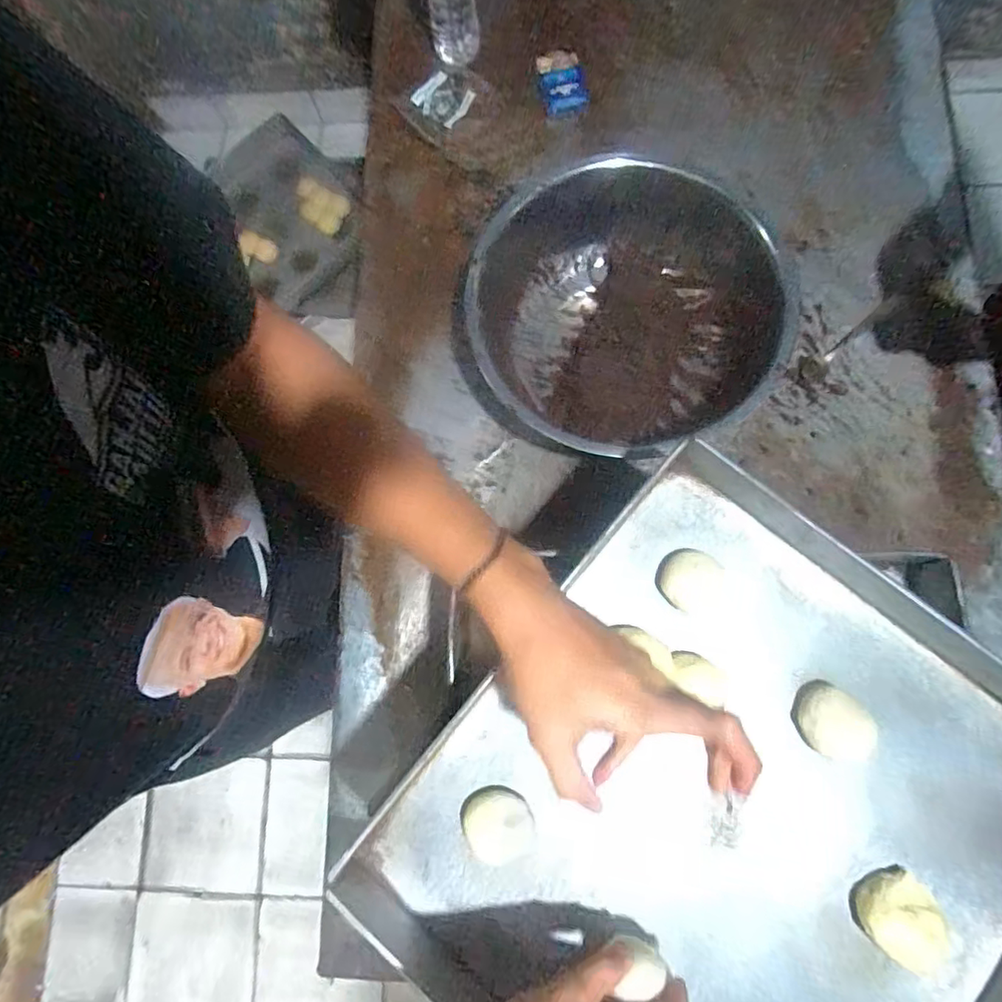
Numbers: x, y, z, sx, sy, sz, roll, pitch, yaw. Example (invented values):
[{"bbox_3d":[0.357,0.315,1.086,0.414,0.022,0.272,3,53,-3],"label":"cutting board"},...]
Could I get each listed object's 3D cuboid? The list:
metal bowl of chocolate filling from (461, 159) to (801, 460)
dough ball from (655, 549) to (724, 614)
[{"bbox_3d":[0.153,-0.245,0.702,0.361,0.136,0.351,-1,79,4],"label":"metal bowl of chocolate filling"},{"bbox_3d":[0.172,0.072,0.516,0.059,0.030,0.051,5,80,5],"label":"dough ball"}]

